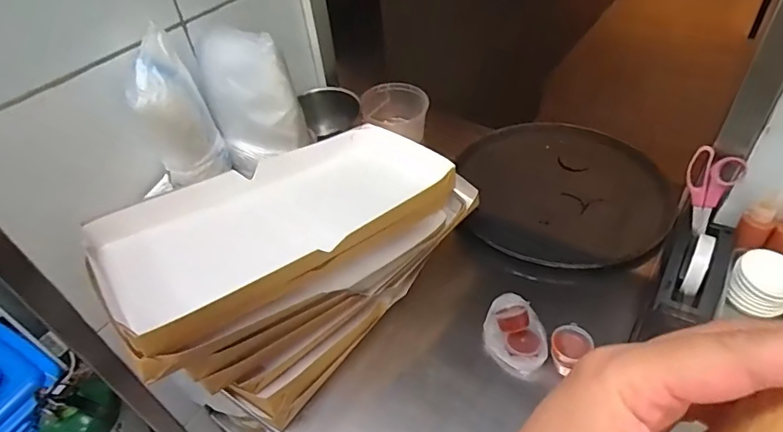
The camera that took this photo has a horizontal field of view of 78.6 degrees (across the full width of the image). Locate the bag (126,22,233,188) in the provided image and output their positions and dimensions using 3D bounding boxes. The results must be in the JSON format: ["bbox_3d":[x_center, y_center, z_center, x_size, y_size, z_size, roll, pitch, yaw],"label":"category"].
[{"bbox_3d":[-0.327,-0.145,0.734,0.061,0.223,0.107,26,53,30],"label":"bag"}]

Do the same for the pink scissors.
[{"bbox_3d":[0.444,-0.033,0.667,0.062,0.135,0.020,13,15,19],"label":"pink scissors"}]

